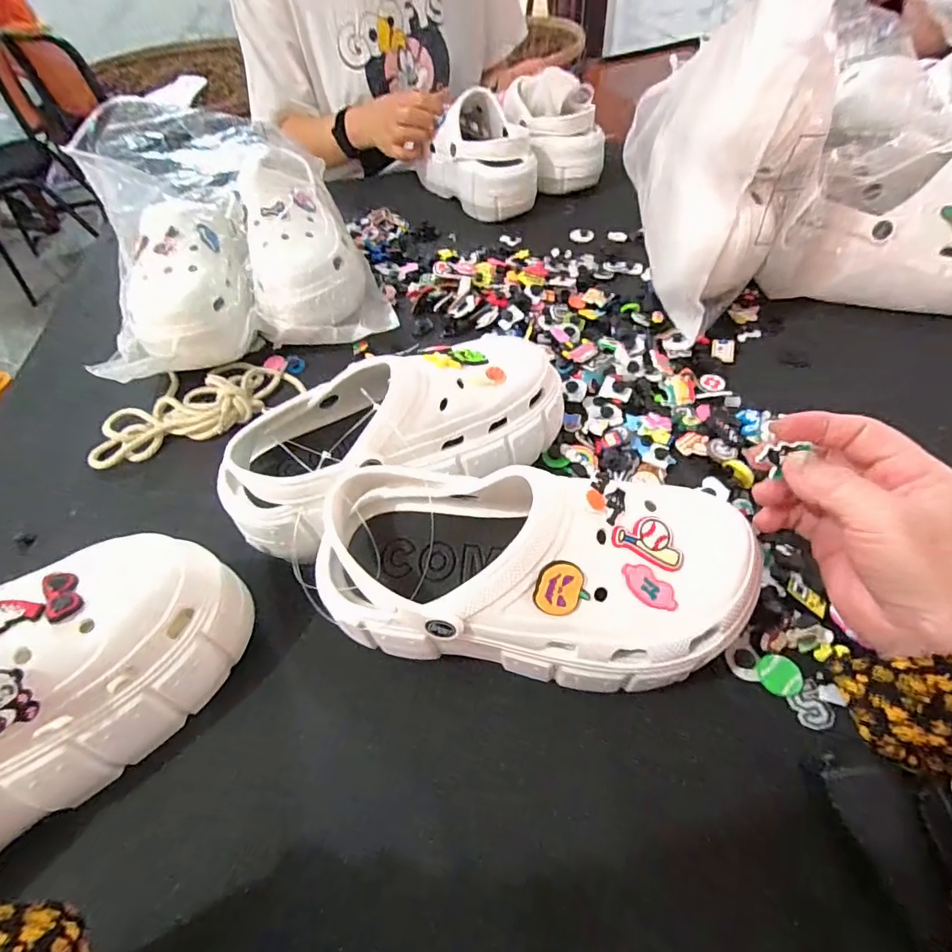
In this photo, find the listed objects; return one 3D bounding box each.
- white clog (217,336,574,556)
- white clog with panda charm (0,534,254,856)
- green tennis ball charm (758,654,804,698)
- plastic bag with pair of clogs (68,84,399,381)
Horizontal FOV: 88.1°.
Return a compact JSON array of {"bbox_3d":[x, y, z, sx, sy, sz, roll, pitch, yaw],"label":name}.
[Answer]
[{"bbox_3d":[-0.056,-0.034,0.355,0.247,0.108,0.106,-28,55,-16],"label":"white clog"},{"bbox_3d":[-0.250,0.122,0.247,0.094,0.102,0.253,37,63,28],"label":"white clog with panda charm"},{"bbox_3d":[0.179,0.117,0.290,0.024,0.004,0.023,10,54,12],"label":"green tennis ball charm"},{"bbox_3d":[-0.264,-0.258,0.514,0.256,0.154,0.309,-23,54,-12],"label":"plastic bag with pair of clogs"}]

